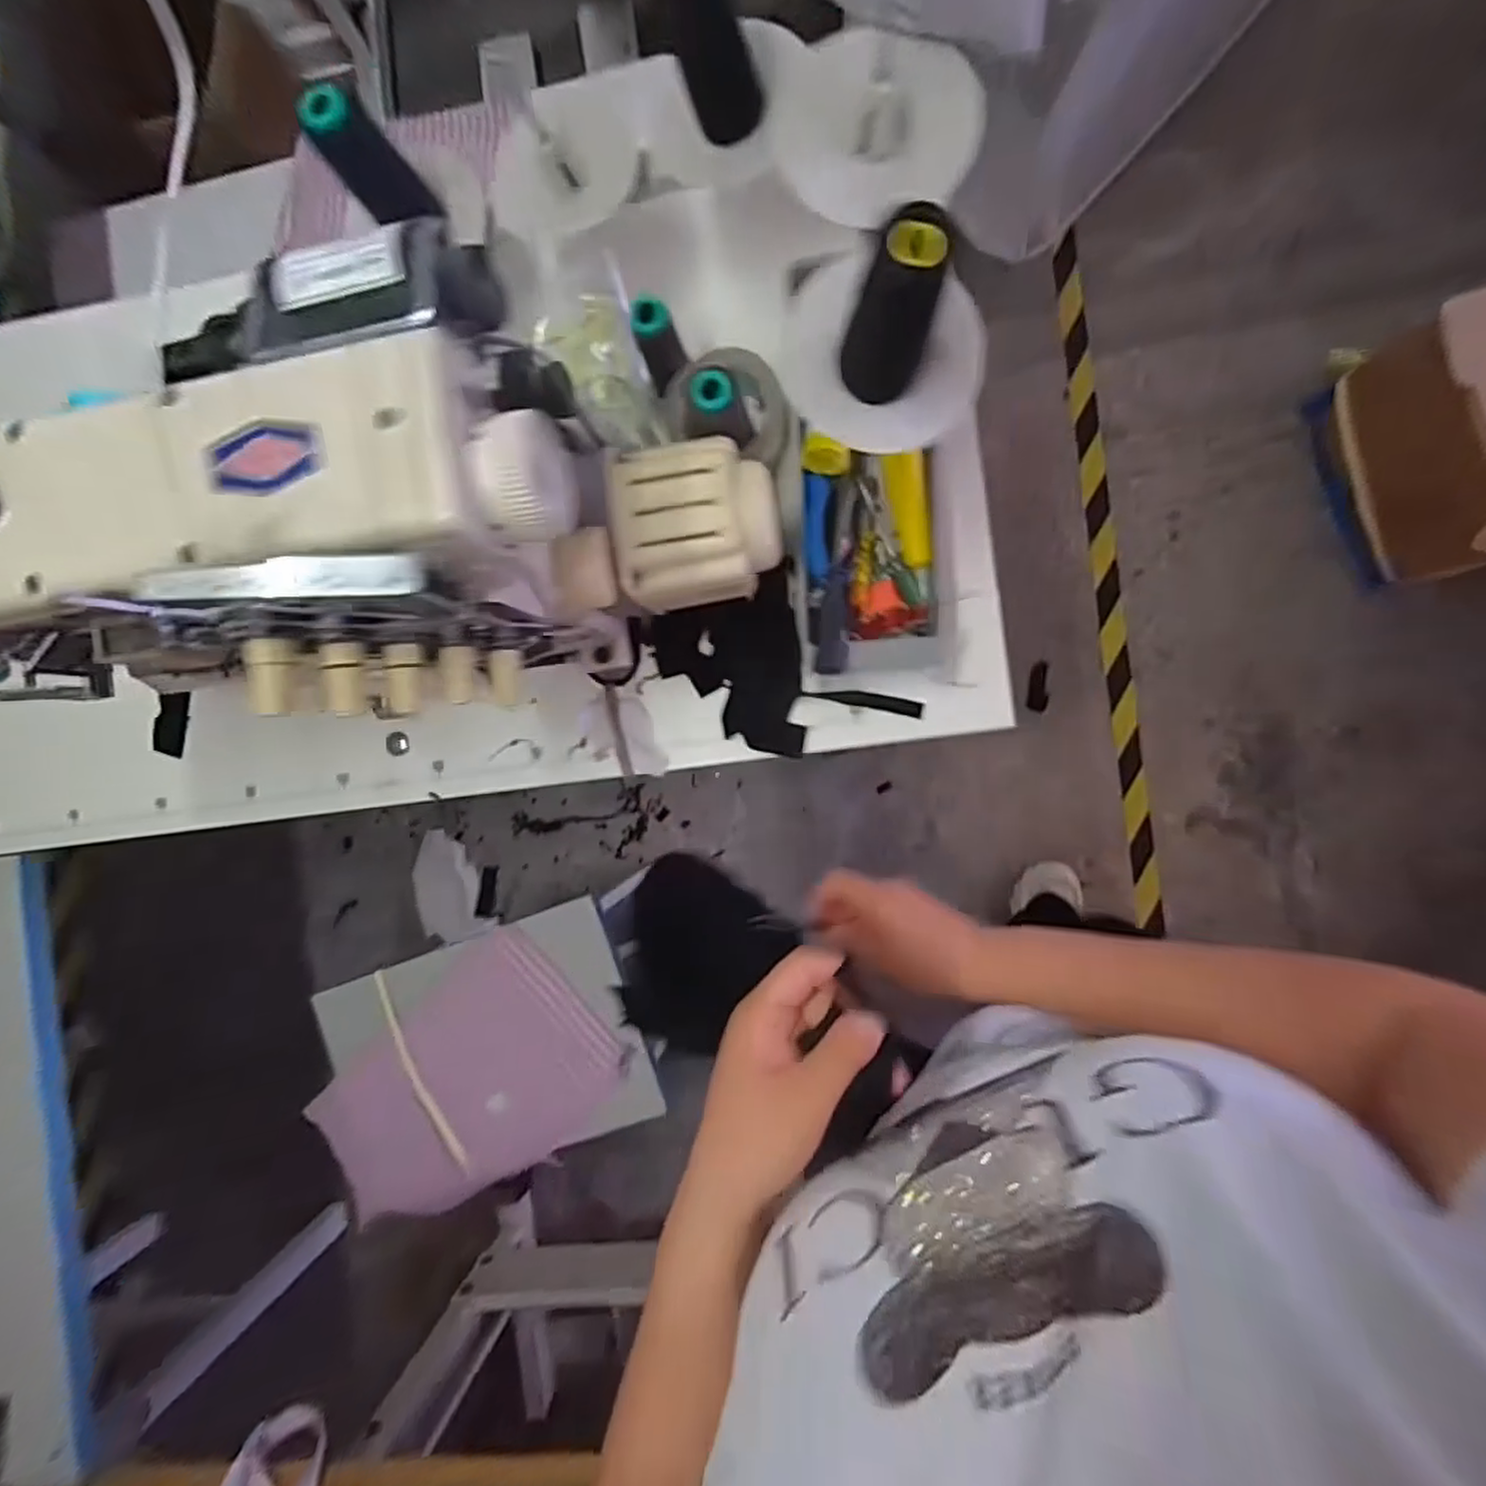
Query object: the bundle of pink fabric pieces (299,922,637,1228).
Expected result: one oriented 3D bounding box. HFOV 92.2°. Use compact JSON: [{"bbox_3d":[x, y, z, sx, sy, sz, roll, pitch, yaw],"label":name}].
[{"bbox_3d":[-0.363,0.462,0.954,0.387,0.041,0.255,-44,84,4],"label":"bundle of pink fabric pieces"}]

